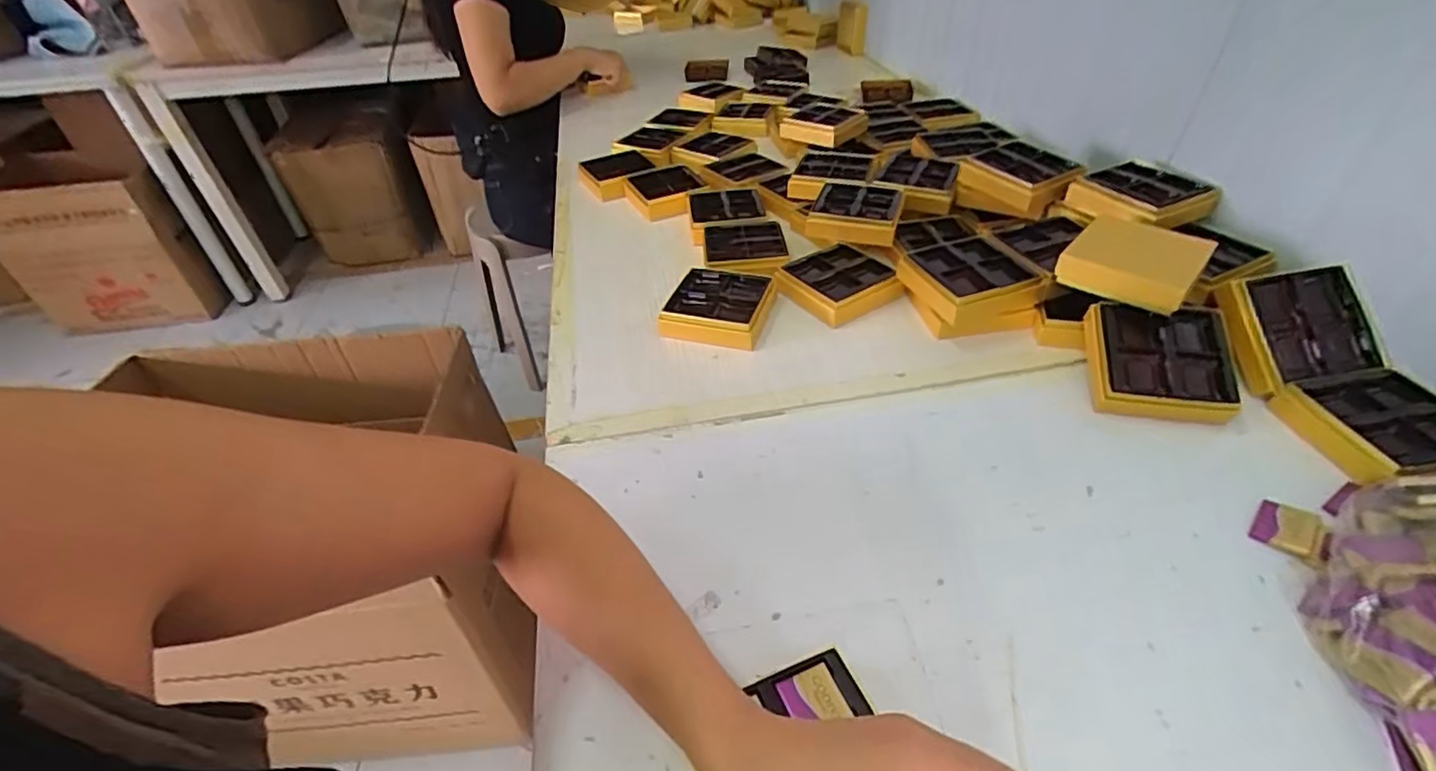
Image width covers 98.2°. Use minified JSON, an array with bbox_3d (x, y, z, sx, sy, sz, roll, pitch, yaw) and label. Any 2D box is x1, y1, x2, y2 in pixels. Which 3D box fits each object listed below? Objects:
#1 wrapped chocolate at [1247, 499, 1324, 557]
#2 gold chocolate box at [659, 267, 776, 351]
[{"bbox_3d":[0.390,0.098,0.427,0.033,0.008,0.043,28,50,32],"label":"wrapped chocolate"},{"bbox_3d":[0.002,-0.081,0.651,0.101,0.032,0.099,10,42,15],"label":"gold chocolate box"}]

